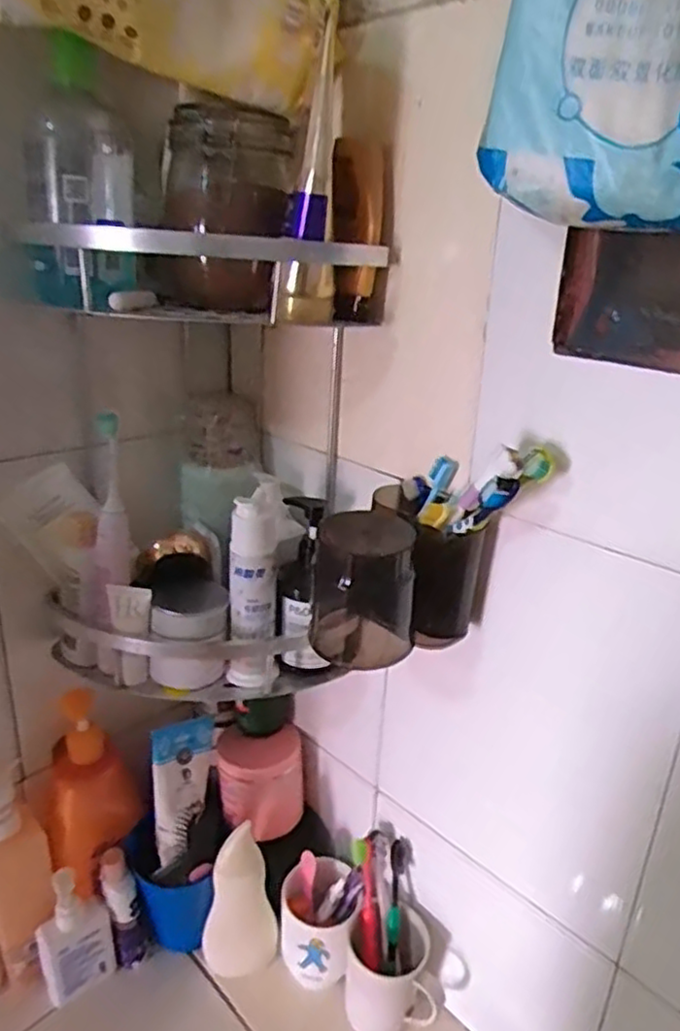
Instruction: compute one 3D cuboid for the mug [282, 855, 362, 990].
[{"bbox_3d":[-0.022,0.411,0.700,0.077,0.094,0.080,-3,22,-10],"label":"mug"}]

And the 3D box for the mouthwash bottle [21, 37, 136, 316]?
[{"bbox_3d":[-0.176,-0.226,0.465,0.074,0.159,0.066,-9,24,-24],"label":"mouthwash bottle"}]

